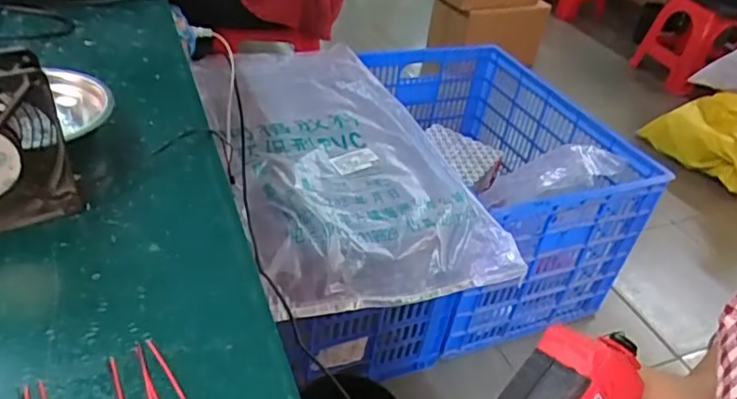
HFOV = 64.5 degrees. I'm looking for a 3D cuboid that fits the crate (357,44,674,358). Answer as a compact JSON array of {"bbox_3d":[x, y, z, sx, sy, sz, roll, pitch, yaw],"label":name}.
[{"bbox_3d":[0.276,-0.083,1.470,0.472,0.381,0.732,-7,39,-21],"label":"crate"}]

